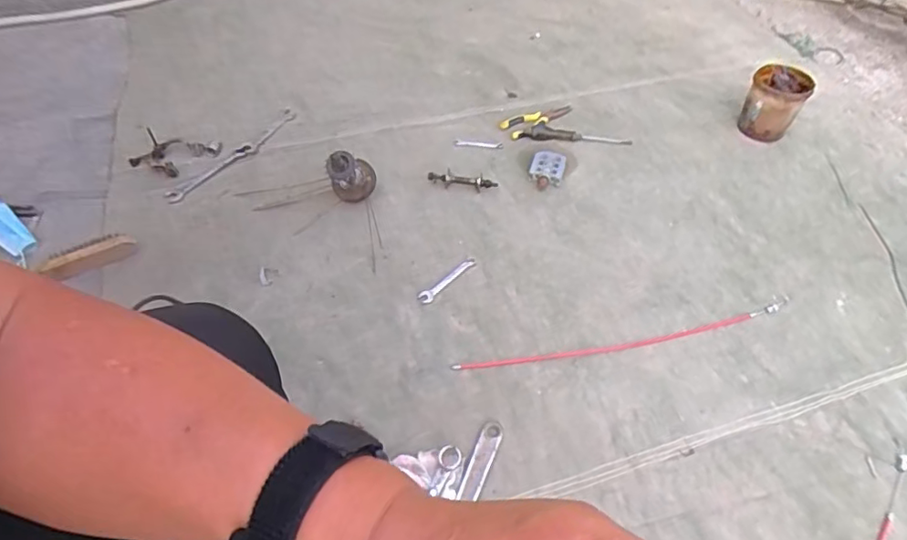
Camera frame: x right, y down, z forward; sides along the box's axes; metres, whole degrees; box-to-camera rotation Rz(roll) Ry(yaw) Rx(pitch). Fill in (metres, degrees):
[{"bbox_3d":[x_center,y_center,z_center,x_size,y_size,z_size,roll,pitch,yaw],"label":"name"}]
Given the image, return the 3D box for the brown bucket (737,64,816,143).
[{"bbox_3d":[0.693,-0.354,1.264,0.115,0.131,0.124,28,56,20],"label":"brown bucket"}]

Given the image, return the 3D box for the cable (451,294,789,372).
[{"bbox_3d":[0.295,0.115,0.965,0.598,0.009,0.033,-10,52,-8],"label":"cable"}]

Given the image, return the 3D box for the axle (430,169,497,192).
[{"bbox_3d":[0.017,-0.181,1.183,0.142,0.034,0.032,11,52,8],"label":"axle"}]

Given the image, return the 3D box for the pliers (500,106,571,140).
[{"bbox_3d":[0.198,-0.337,1.316,0.180,0.014,0.063,-15,53,-13],"label":"pliers"}]

